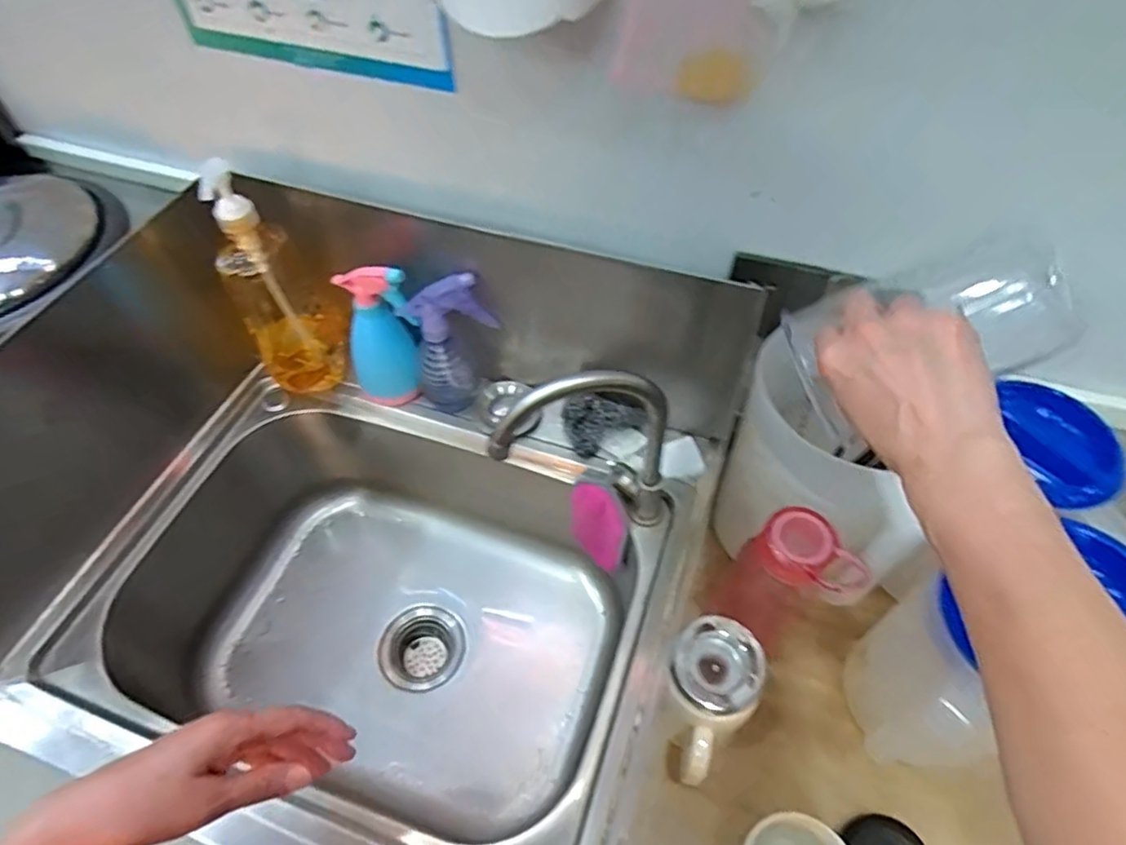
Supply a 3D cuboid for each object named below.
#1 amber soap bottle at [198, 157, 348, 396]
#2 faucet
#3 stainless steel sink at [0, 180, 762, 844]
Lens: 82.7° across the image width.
[{"bbox_3d":[-0.331,-0.152,0.739,0.098,0.267,0.080,-28,58,-19],"label":"amber soap bottle"},{"bbox_3d":[0.025,0.028,0.622,0.179,0.251,0.050,-8,54,-5],"label":"faucet"},{"bbox_3d":[-0.223,0.099,0.719,0.692,0.452,0.576,17,55,13],"label":"stainless steel sink"}]

